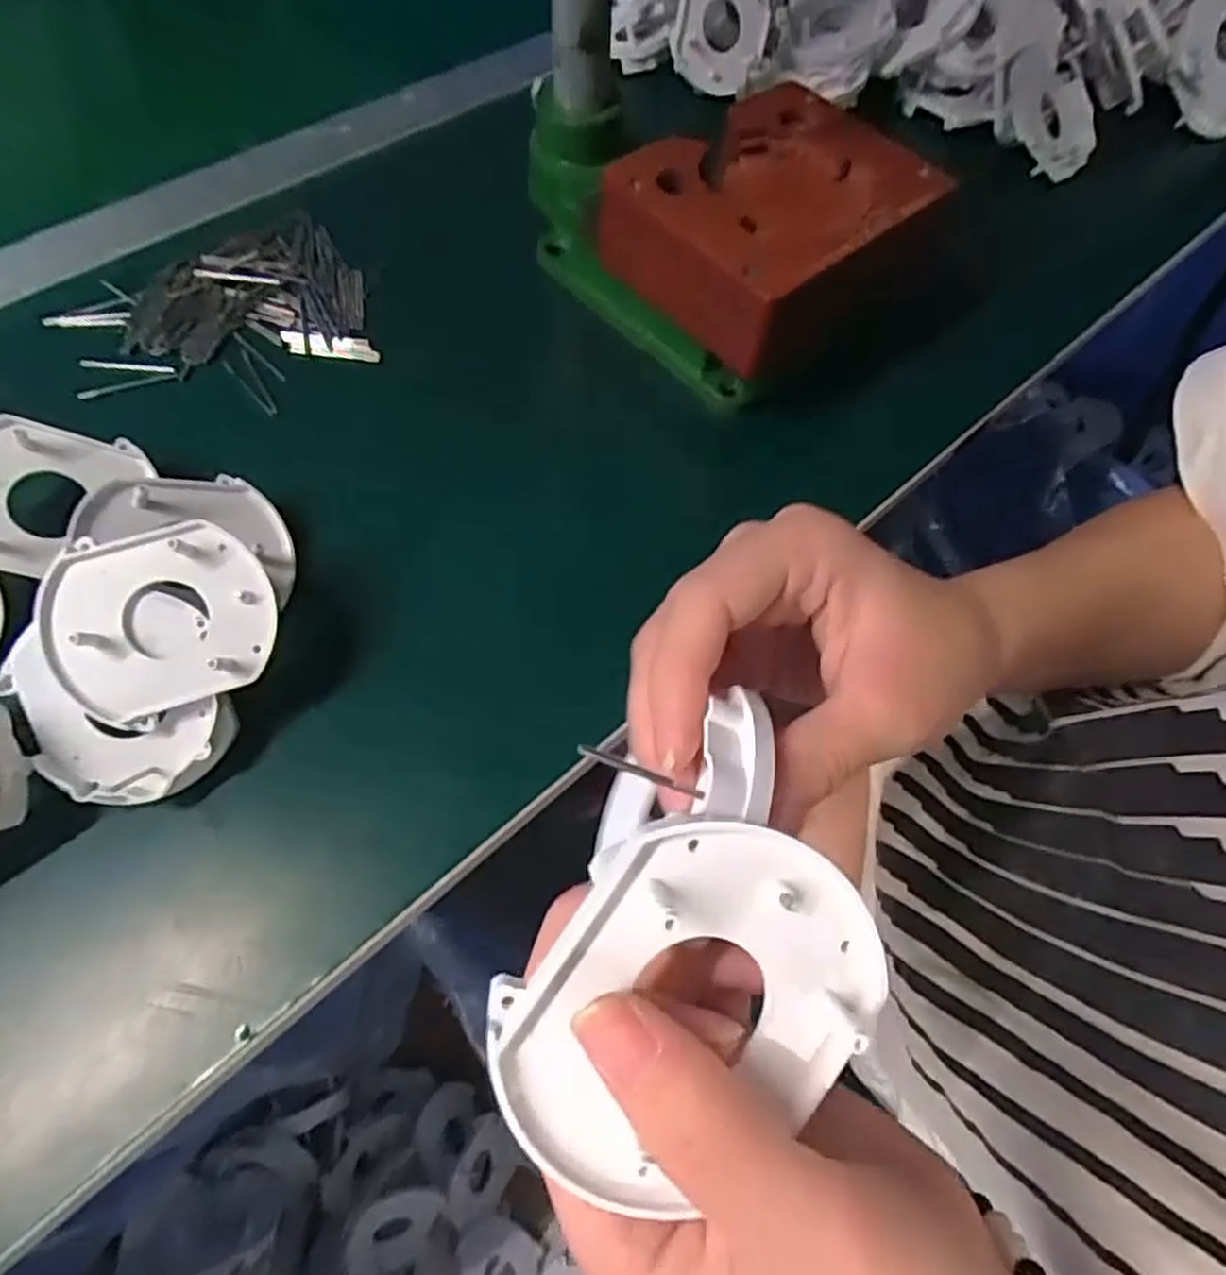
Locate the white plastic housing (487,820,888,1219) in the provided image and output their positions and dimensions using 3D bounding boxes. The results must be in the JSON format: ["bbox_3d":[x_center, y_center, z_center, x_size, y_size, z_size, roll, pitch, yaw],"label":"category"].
[{"bbox_3d":[0.013,0.066,0.132,0.056,0.010,0.070,44,87,-11],"label":"white plastic housing"}]

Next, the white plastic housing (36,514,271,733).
[{"bbox_3d":[-0.149,-0.005,0.244,0.068,0.014,0.059,-11,90,-12],"label":"white plastic housing"}]

